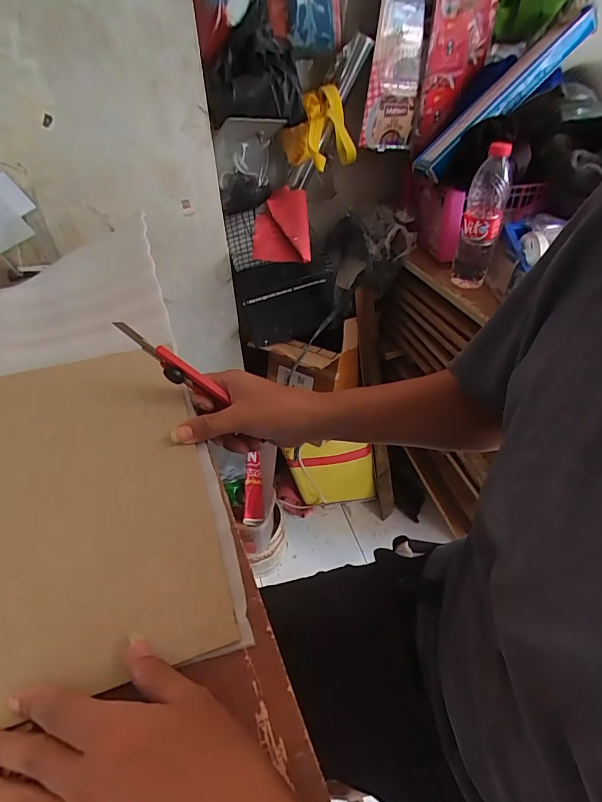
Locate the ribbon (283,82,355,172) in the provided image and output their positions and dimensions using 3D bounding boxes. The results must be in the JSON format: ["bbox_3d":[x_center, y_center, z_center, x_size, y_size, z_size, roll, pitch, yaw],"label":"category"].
[{"bbox_3d":[0.034,-0.465,0.748,0.129,0.112,0.124,3,48,2],"label":"ribbon"}]

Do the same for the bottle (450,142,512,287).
[{"bbox_3d":[0.295,-0.292,0.698,0.063,0.223,0.053,17,50,16],"label":"bottle"}]

